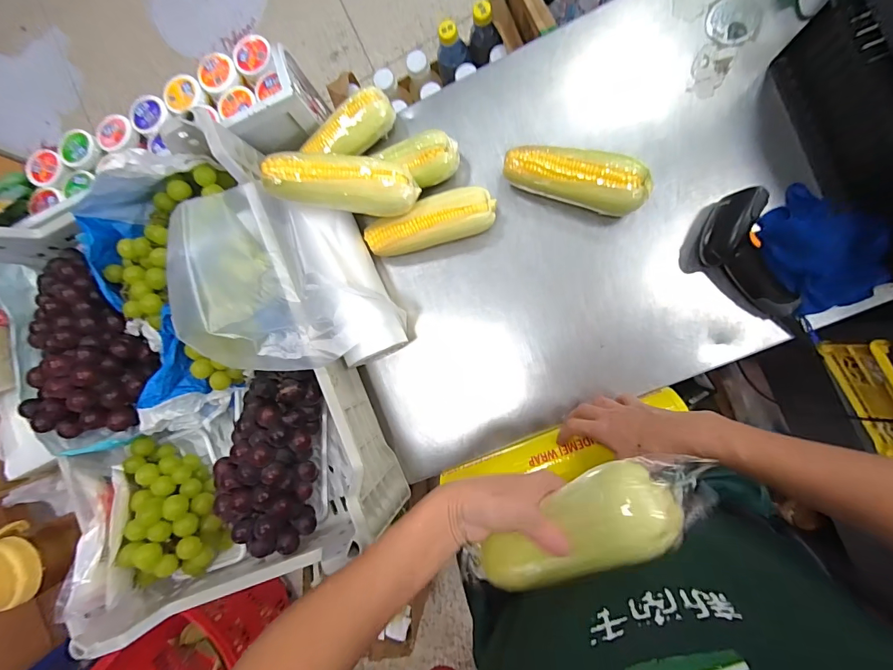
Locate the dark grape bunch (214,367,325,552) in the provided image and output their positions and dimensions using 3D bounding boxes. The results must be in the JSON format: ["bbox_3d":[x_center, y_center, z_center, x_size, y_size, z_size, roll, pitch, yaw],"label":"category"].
[{"bbox_3d":[-0.213,0.147,0.498,0.107,0.088,0.215,5,90,9],"label":"dark grape bunch"}]

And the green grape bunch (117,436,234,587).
[{"bbox_3d":[-0.353,0.220,0.522,0.090,0.079,0.186,-19,87,8],"label":"green grape bunch"}]

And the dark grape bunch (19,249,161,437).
[{"bbox_3d":[-0.467,0.002,0.530,0.131,0.080,0.249,-9,88,9],"label":"dark grape bunch"}]

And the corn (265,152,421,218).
[{"bbox_3d":[-0.125,-0.184,0.498,0.181,0.061,0.056,2,90,-16],"label":"corn"}]

